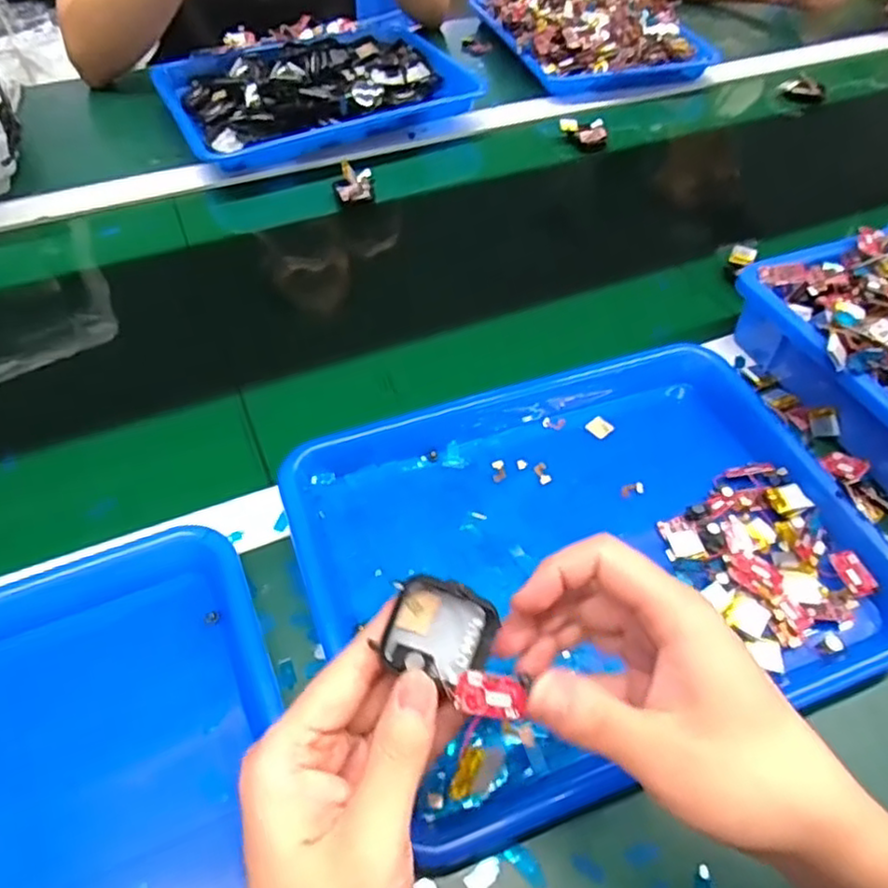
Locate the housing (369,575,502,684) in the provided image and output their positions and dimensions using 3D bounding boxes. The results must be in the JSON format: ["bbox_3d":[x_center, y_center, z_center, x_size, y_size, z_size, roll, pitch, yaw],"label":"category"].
[{"bbox_3d":[0.000,0.071,0.255,0.043,0.011,0.034,24,80,-15],"label":"housing"}]

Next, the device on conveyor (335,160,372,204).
[{"bbox_3d":[-0.092,-0.266,0.670,0.036,0.028,0.035,-9,55,-7],"label":"device on conveyor"}]

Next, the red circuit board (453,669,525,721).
[{"bbox_3d":[0.018,0.095,0.252,0.029,0.004,0.015,15,68,-21],"label":"red circuit board"}]

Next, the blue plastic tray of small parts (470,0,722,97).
[{"bbox_3d":[0.190,-0.544,0.854,0.235,0.057,0.265,-10,53,-10],"label":"blue plastic tray of small parts"}]

